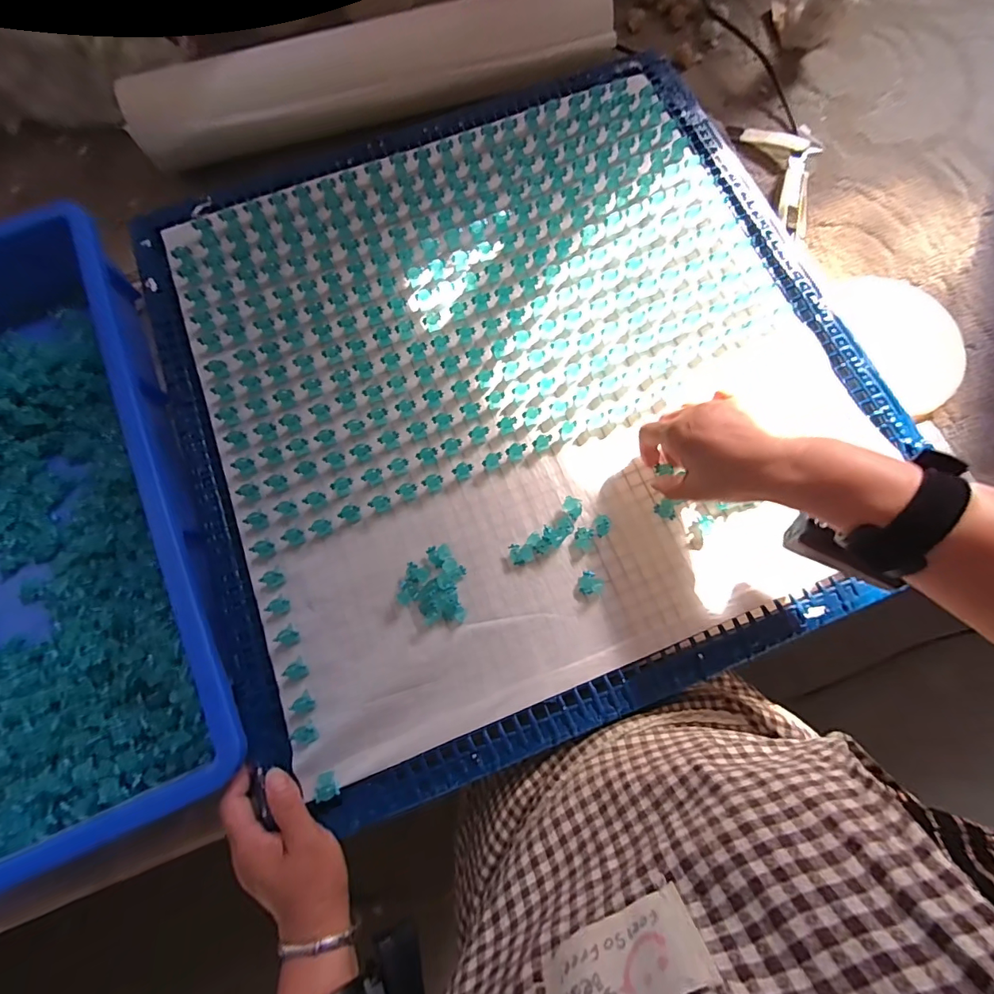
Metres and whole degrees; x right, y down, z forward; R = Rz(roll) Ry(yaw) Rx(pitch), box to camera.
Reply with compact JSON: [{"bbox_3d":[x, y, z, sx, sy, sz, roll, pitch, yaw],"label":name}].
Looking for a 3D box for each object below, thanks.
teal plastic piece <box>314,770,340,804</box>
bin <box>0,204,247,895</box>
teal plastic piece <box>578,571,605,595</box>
[{"bbox_3d":[-0.123,0.208,0.323,0.017,0.008,0.018,-28,77,-5],"label":"teal plastic piece"},{"bbox_3d":[-0.452,0.035,0.389,0.361,0.073,0.527,-23,77,-4],"label":"bin"},{"bbox_3d":[0.076,0.070,0.364,0.019,0.008,0.019,0,76,1],"label":"teal plastic piece"}]

